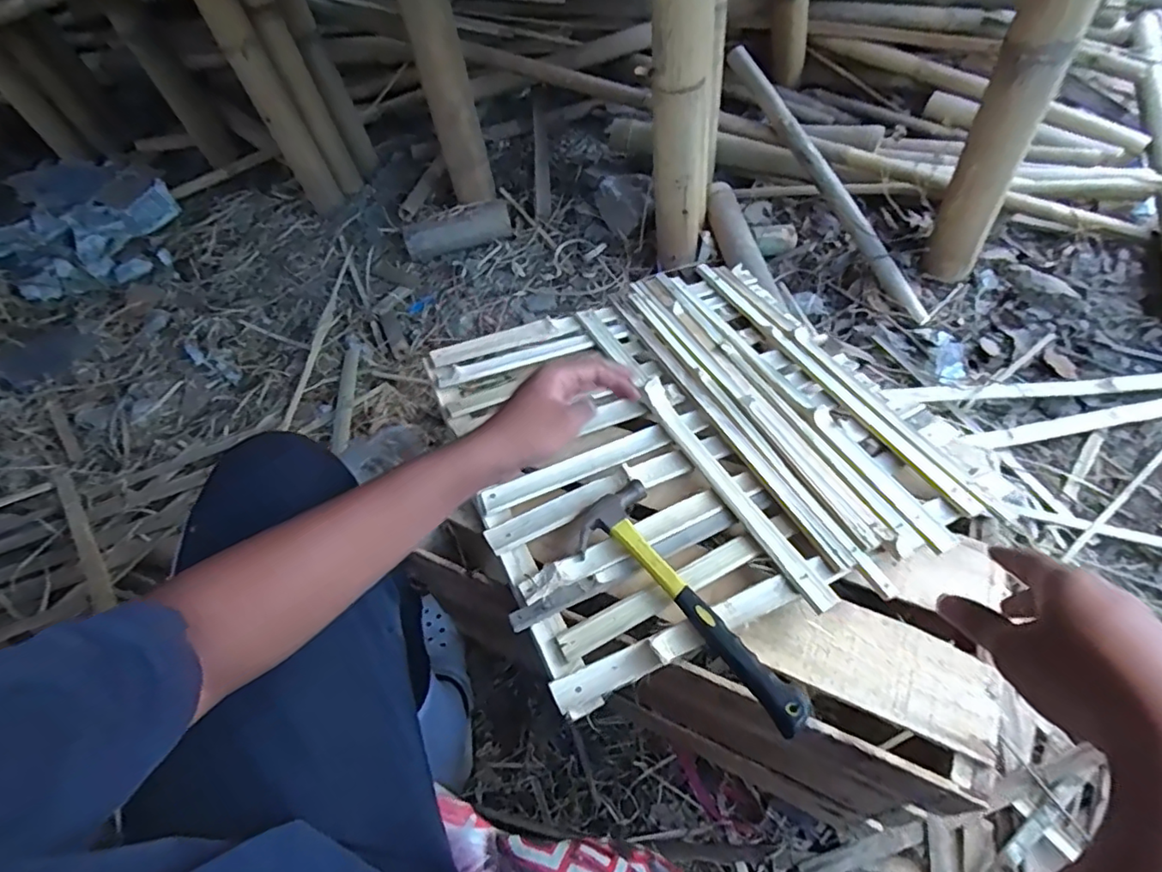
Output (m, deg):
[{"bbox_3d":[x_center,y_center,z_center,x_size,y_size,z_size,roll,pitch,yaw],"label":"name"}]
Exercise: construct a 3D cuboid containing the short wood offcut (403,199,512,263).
[{"bbox_3d":[-0.302,-0.504,1.418,0.260,0.076,0.074,-18,58,-7],"label":"short wood offcut"}]

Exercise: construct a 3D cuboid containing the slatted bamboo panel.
[{"bbox_3d":[0.117,-0.014,0.684,0.506,0.034,0.506,-24,52,-14],"label":"slatted bamboo panel"}]

